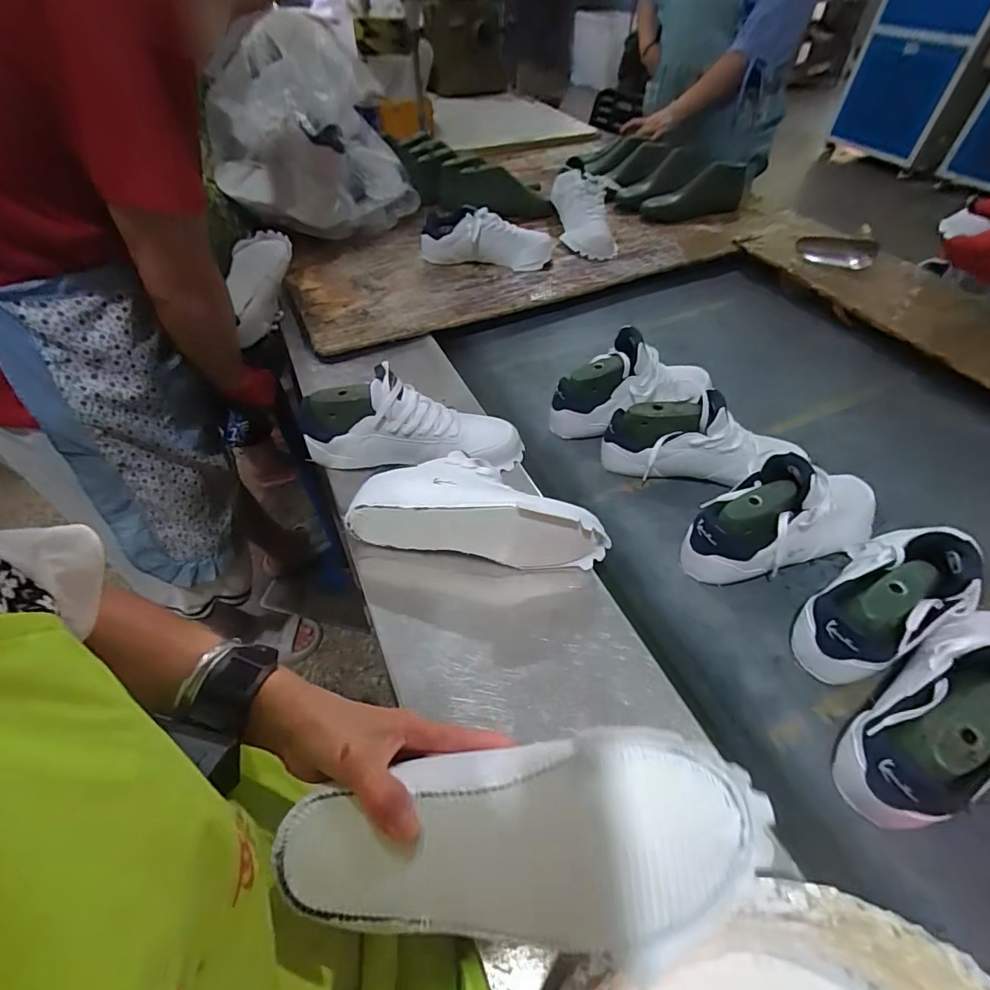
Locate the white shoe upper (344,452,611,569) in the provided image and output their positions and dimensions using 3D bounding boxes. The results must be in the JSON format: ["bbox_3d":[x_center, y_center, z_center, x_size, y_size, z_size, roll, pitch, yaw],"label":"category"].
[{"bbox_3d":[-0.015,0.005,0.543,0.276,0.089,0.104,9,50,3],"label":"white shoe upper"}]

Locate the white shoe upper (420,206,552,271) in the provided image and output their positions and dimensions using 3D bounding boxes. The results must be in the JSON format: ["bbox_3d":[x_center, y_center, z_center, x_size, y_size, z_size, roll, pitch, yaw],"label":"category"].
[{"bbox_3d":[-0.017,-0.528,1.017,0.273,0.108,0.099,0,50,-4],"label":"white shoe upper"}]

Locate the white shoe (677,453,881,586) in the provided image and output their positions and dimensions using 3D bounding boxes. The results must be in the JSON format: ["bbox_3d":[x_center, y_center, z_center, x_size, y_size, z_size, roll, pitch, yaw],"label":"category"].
[{"bbox_3d":[0.348,0.023,0.567,0.250,0.141,0.094,-16,53,-16],"label":"white shoe"}]

